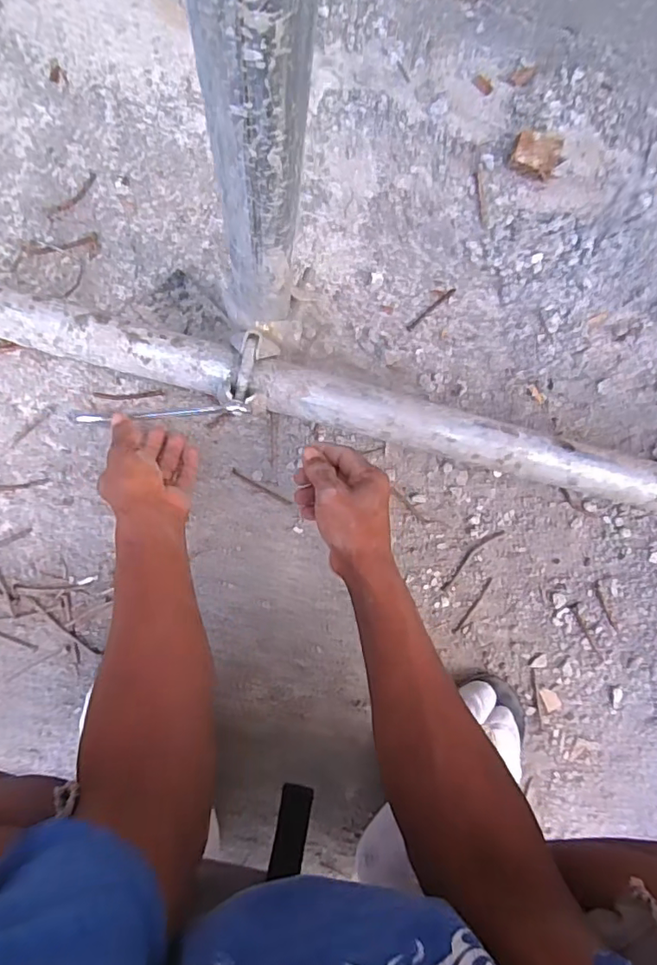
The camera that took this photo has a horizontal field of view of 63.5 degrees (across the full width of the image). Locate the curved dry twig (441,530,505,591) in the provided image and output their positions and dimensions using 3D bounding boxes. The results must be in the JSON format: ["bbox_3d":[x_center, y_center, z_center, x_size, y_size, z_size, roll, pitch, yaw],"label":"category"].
[{"bbox_3d":[0.163,0.086,0.608,0.097,0.004,0.013,-44,94,-5],"label":"curved dry twig"}]

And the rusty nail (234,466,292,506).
[{"bbox_3d":[-0.074,0.005,0.586,0.074,0.004,0.005,31,86,-5],"label":"rusty nail"}]

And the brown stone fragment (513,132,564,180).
[{"bbox_3d":[0.236,-0.371,0.605,0.052,0.028,0.042,21,87,-6],"label":"brown stone fragment"}]

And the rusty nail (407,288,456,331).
[{"bbox_3d":[0.119,-0.199,0.610,0.073,0.004,0.007,-41,93,-6],"label":"rusty nail"}]

